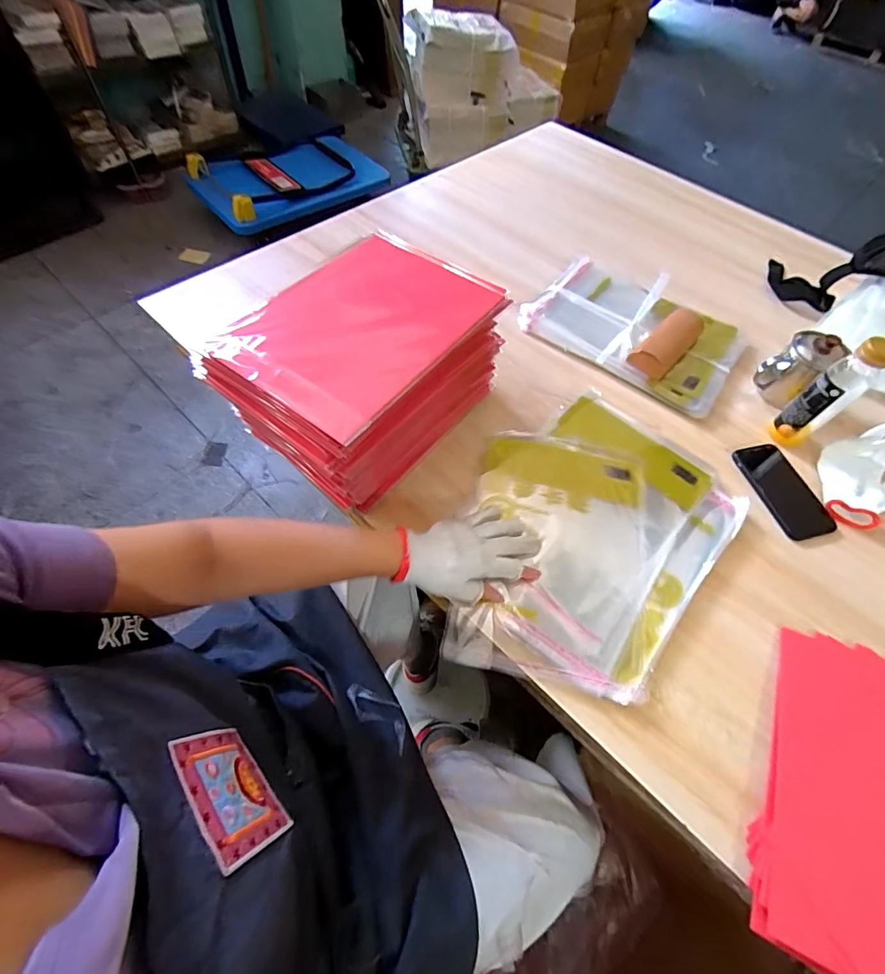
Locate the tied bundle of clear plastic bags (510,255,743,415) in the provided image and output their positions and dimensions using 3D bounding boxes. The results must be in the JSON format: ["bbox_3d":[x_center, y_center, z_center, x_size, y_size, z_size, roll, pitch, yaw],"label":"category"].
[{"bbox_3d":[0.336,-0.284,0.779,0.353,0.034,0.232,33,62,15],"label":"tied bundle of clear plastic bags"}]

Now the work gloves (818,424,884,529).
[{"bbox_3d":[0.630,-0.034,0.654,0.223,0.050,0.109,-30,66,-19],"label":"work gloves"}]

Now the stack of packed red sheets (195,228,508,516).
[{"bbox_3d":[-0.092,-0.143,0.590,0.222,0.190,0.322,35,64,16],"label":"stack of packed red sheets"}]

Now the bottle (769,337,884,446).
[{"bbox_3d":[0.535,-0.128,0.624,0.045,0.167,0.050,-28,65,-18],"label":"bottle"}]

